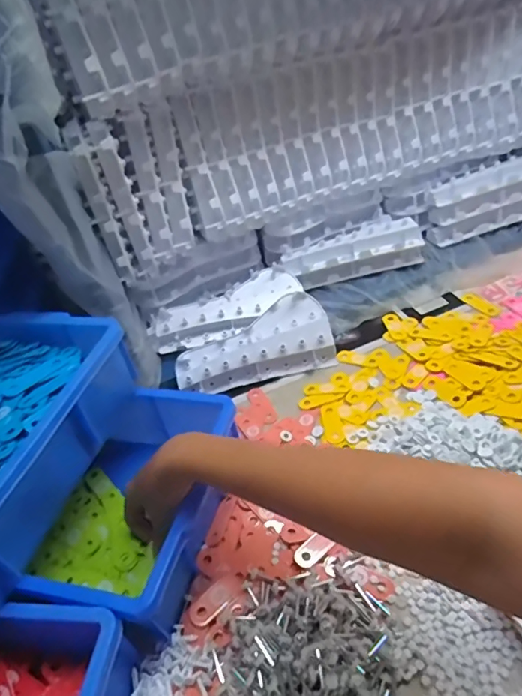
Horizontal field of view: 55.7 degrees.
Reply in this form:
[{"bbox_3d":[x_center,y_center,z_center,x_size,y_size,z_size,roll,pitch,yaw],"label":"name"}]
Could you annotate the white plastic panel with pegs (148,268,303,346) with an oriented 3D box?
[{"bbox_3d":[-0.053,-0.062,0.753,0.234,0.031,0.079,-18,41,-8],"label":"white plastic panel with pegs"}]

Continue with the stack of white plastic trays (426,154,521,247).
[{"bbox_3d":[0.402,-0.259,0.848,0.234,0.104,0.046,-20,18,-3],"label":"stack of white plastic trays"}]

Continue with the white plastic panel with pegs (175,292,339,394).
[{"bbox_3d":[-0.011,0.000,0.699,0.226,0.056,0.088,-20,41,-10],"label":"white plastic panel with pegs"}]

